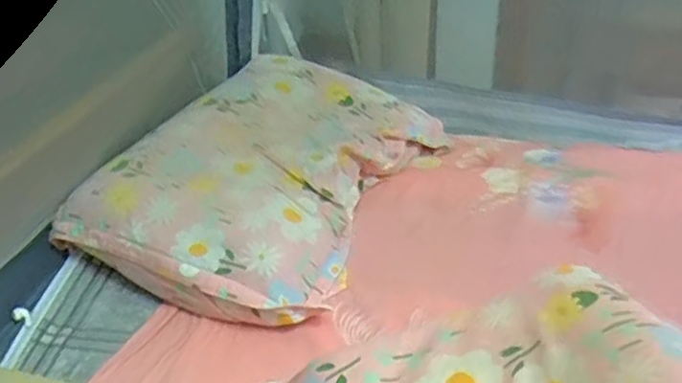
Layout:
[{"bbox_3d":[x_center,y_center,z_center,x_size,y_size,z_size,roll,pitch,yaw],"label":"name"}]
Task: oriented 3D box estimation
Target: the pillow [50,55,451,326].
[{"bbox_3d":[-0.101,-0.043,1.065,0.370,0.133,0.578,13,34,22],"label":"pillow"}]

